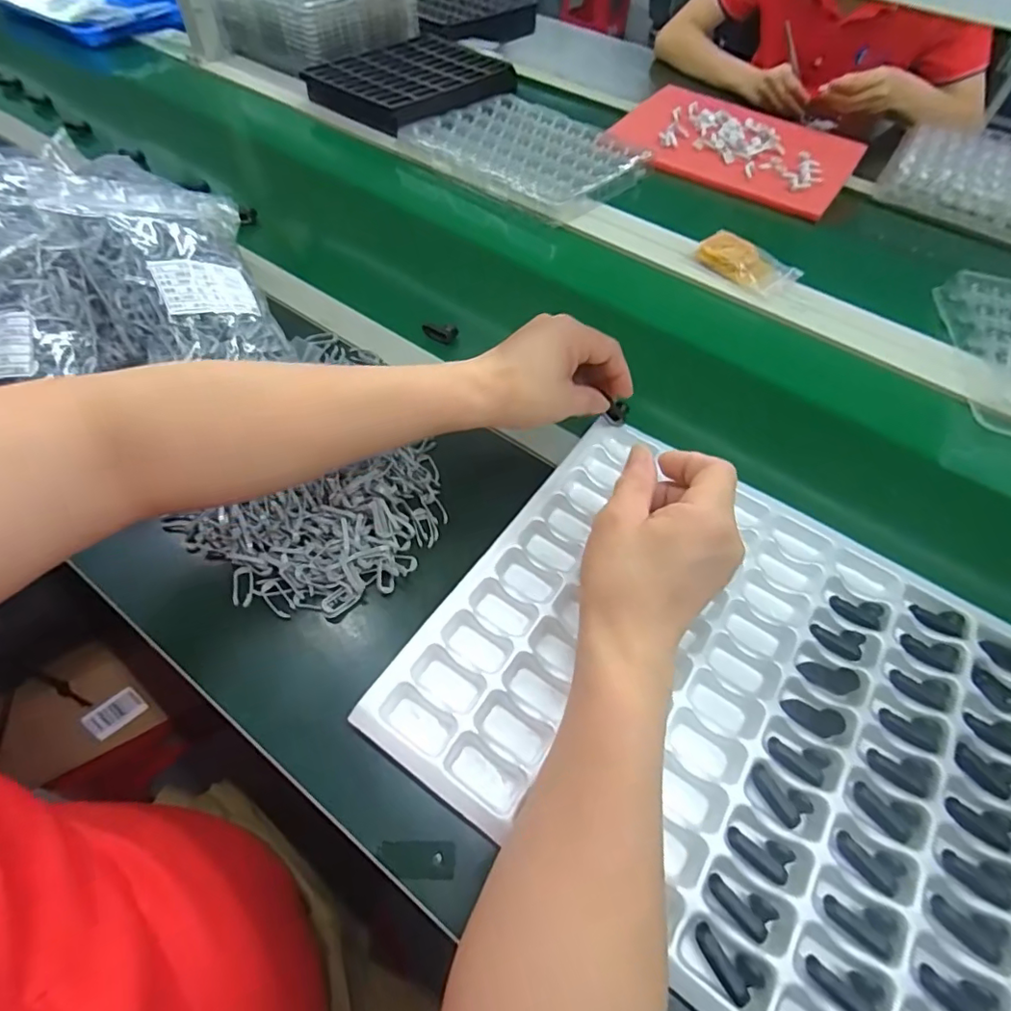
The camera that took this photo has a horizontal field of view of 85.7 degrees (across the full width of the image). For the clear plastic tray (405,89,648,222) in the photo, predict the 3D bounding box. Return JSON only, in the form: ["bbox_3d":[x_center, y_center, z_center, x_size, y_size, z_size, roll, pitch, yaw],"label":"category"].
[{"bbox_3d":[0.033,-0.517,0.795,0.296,0.033,0.244,32,59,17],"label":"clear plastic tray"}]

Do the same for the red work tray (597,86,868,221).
[{"bbox_3d":[0.358,-0.566,0.851,0.352,0.027,0.266,24,57,12],"label":"red work tray"}]

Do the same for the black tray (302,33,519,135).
[{"bbox_3d":[-0.140,-0.691,0.879,0.235,0.033,0.307,39,62,21],"label":"black tray"}]

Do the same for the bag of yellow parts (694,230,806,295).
[{"bbox_3d":[0.292,-0.296,0.655,0.066,0.021,0.110,-36,65,-25],"label":"bag of yellow parts"}]

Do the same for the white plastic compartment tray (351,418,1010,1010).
[{"bbox_3d":[0.187,0.142,0.347,0.466,0.023,0.318,31,62,17],"label":"white plastic compartment tray"}]

